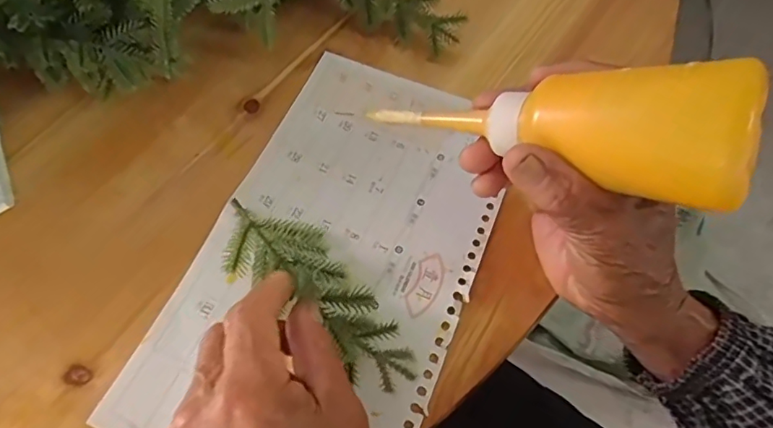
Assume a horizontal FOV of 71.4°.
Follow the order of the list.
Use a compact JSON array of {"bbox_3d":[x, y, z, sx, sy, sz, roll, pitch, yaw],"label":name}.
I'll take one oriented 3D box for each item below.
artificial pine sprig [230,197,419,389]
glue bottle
[{"bbox_3d":[-0.036,0.038,0.271,0.122,0.026,0.042,40,69,18],"label":"artificial pine sprig"},{"bbox_3d":[0.066,-0.042,0.238,0.164,0.037,0.040,12,60,36],"label":"glue bottle"}]

